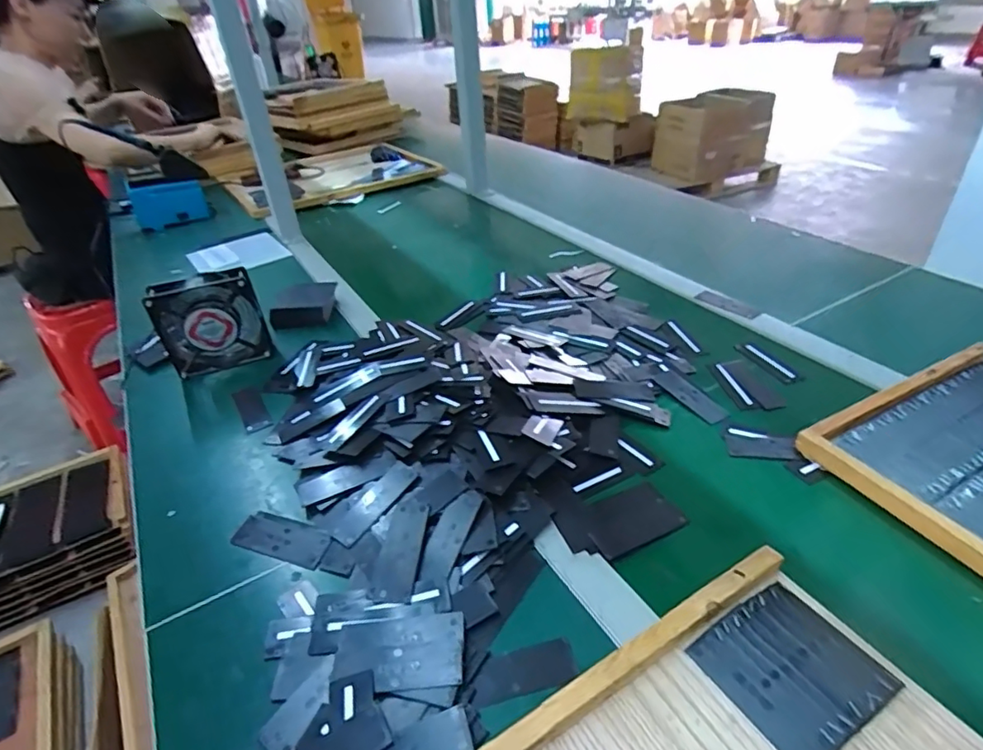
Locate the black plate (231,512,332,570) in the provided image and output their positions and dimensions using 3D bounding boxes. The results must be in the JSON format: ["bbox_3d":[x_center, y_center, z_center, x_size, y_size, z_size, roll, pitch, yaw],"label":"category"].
[{"bbox_3d":[-0.191,0.150,0.508,0.097,0.004,0.037,8,46,21],"label":"black plate"}]

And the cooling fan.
[{"bbox_3d":[-0.365,-0.069,0.720,0.127,0.121,0.031,-17,37,-18],"label":"cooling fan"}]

